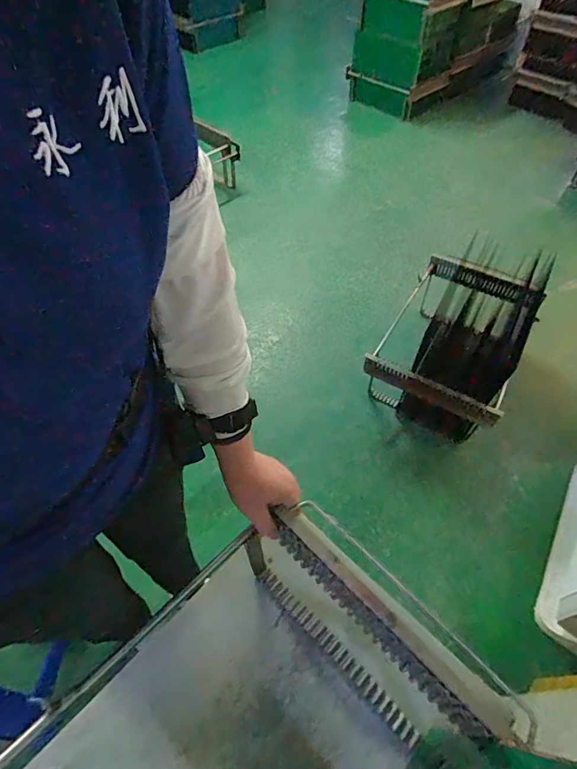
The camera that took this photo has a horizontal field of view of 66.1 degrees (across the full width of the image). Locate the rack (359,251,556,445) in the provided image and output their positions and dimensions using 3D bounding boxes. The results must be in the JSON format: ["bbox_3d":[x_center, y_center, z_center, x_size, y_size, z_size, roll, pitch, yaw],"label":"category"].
[{"bbox_3d":[0.547,-0.146,1.484,0.417,0.325,0.599,24,58,16],"label":"rack"}]

